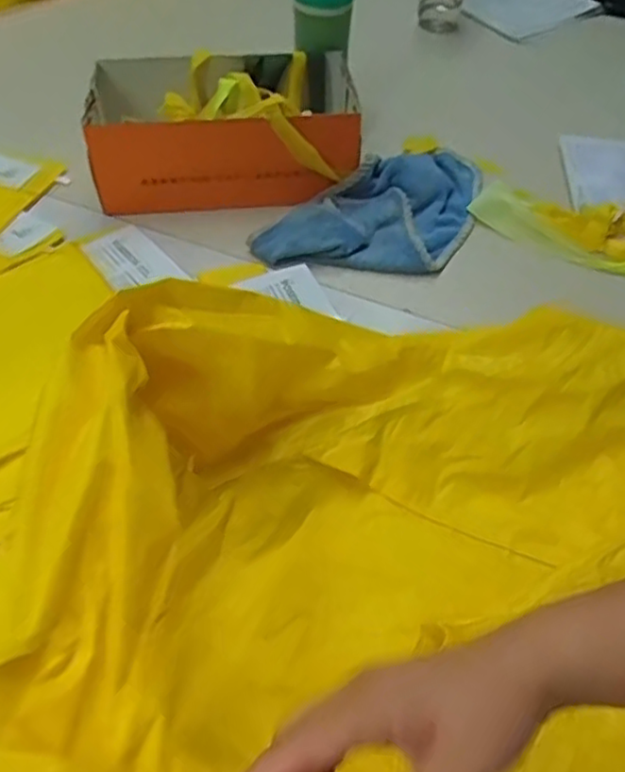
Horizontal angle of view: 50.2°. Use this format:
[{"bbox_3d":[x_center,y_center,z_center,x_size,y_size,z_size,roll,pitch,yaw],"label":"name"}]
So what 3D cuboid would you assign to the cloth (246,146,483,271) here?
[{"bbox_3d":[0.096,-0.187,0.740,0.305,0.041,0.153,-31,65,-22],"label":"cloth"}]

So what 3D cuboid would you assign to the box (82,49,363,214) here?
[{"bbox_3d":[-0.100,-0.297,0.768,0.284,0.101,0.146,-2,52,-3],"label":"box"}]

